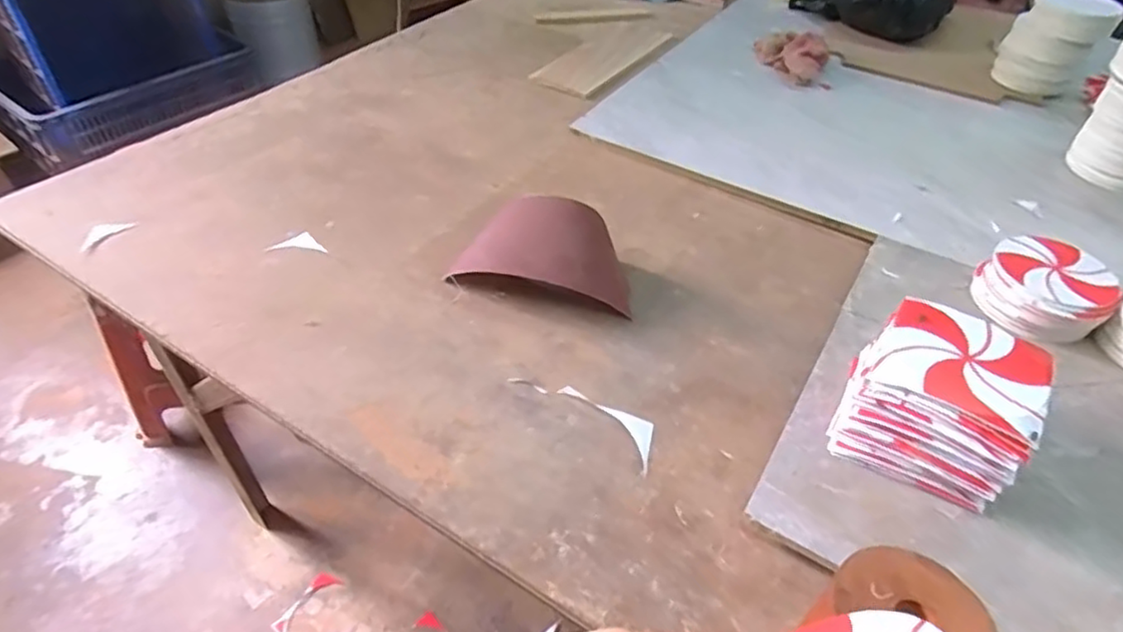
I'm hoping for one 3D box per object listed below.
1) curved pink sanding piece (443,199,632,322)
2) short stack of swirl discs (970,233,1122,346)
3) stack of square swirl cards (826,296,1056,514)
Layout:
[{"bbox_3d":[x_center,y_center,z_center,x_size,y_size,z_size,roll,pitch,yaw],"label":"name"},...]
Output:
[{"bbox_3d":[-0.018,-0.066,0.628,0.175,0.068,0.088,6,45,5],"label":"curved pink sanding piece"},{"bbox_3d":[0.446,-0.025,0.610,0.106,0.046,0.102,-34,54,-31],"label":"short stack of swirl discs"},{"bbox_3d":[0.272,0.061,0.482,0.113,0.083,0.112,24,49,21],"label":"stack of square swirl cards"}]

